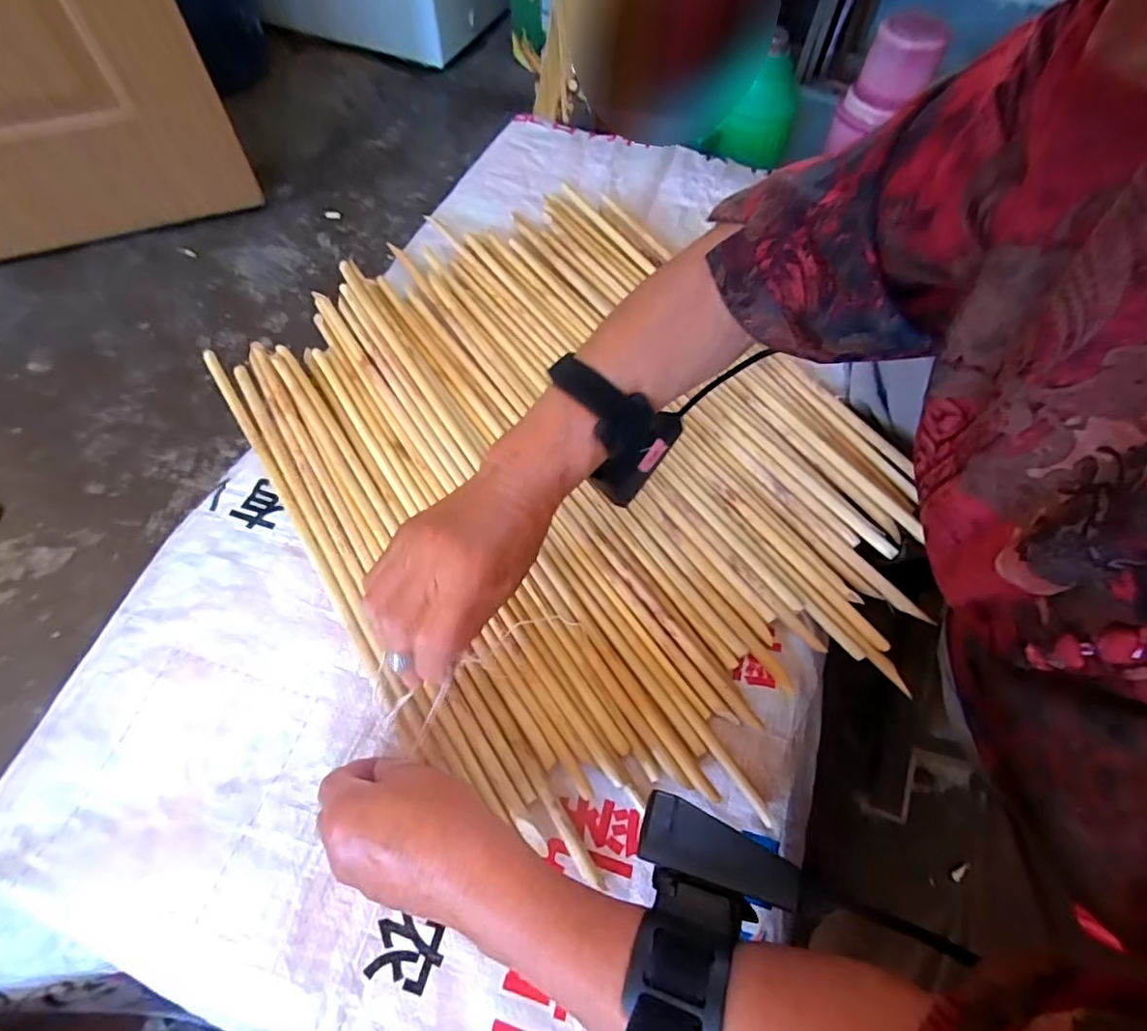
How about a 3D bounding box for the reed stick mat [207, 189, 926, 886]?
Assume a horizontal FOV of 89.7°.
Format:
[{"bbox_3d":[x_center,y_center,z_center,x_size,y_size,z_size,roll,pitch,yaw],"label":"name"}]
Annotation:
[{"bbox_3d":[-0.011,-0.061,0.462,0.407,0.022,0.518,-34,69,-14],"label":"reed stick mat"}]

